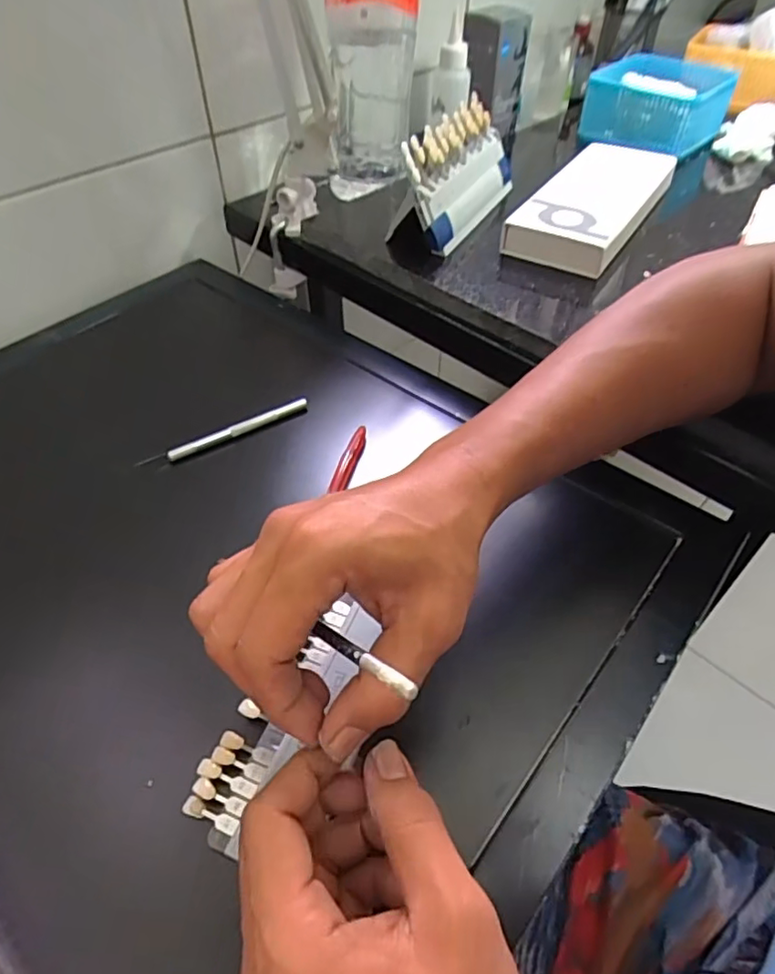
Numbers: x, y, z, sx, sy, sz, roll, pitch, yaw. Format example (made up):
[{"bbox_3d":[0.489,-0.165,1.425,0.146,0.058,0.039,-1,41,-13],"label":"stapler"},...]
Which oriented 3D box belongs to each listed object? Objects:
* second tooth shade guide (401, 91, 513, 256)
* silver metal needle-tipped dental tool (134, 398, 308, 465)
[{"bbox_3d":[0.073,-0.298,0.556,0.050,0.083,0.179,18,50,17],"label":"second tooth shade guide"},{"bbox_3d":[-0.126,-0.043,0.467,0.134,0.009,0.008,-25,52,-21],"label":"silver metal needle-tipped dental tool"}]

